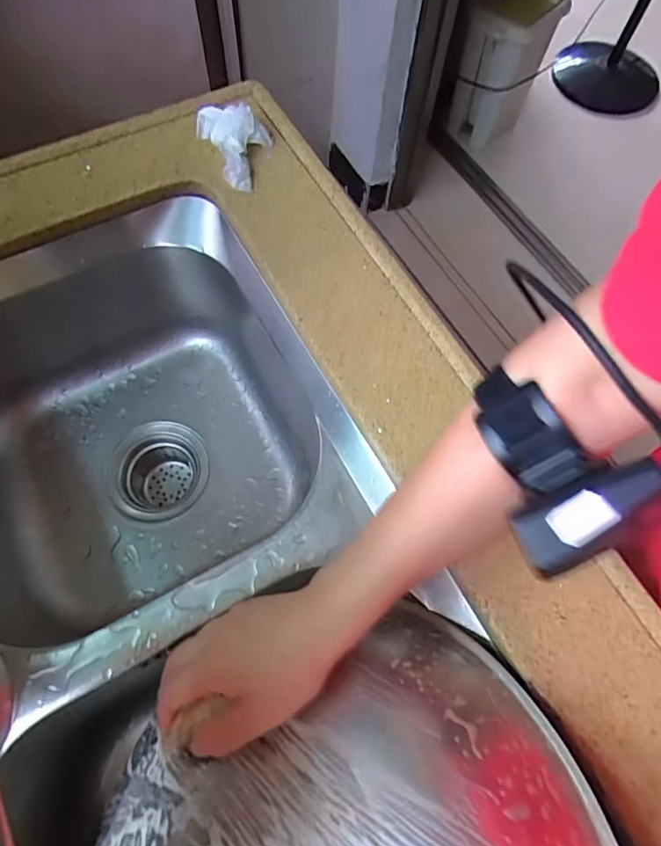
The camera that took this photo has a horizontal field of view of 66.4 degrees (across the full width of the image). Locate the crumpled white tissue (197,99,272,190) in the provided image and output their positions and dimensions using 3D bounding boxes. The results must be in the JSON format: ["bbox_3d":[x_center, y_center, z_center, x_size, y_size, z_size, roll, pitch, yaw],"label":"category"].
[{"bbox_3d":[-0.085,-0.255,0.450,0.063,0.028,0.094,-10,68,-7],"label":"crumpled white tissue"}]

